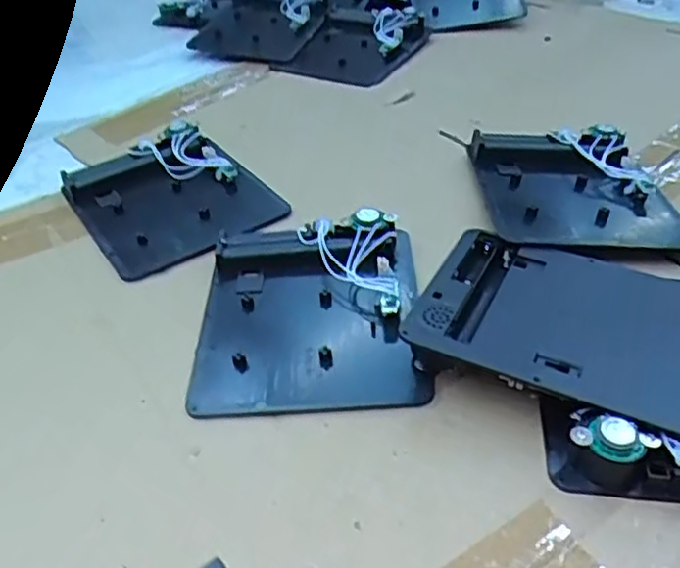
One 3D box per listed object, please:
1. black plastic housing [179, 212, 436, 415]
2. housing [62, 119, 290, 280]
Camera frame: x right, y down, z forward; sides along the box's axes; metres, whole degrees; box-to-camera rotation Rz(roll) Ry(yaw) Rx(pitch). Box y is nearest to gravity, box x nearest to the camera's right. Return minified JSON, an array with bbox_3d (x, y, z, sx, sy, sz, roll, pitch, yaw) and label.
[{"bbox_3d":[-0.015,0.010,0.345,0.108,0.022,0.127,-3,39,1],"label":"black plastic housing"},{"bbox_3d":[-0.110,-0.059,0.438,0.106,0.021,0.136,-25,43,-25],"label":"housing"}]

